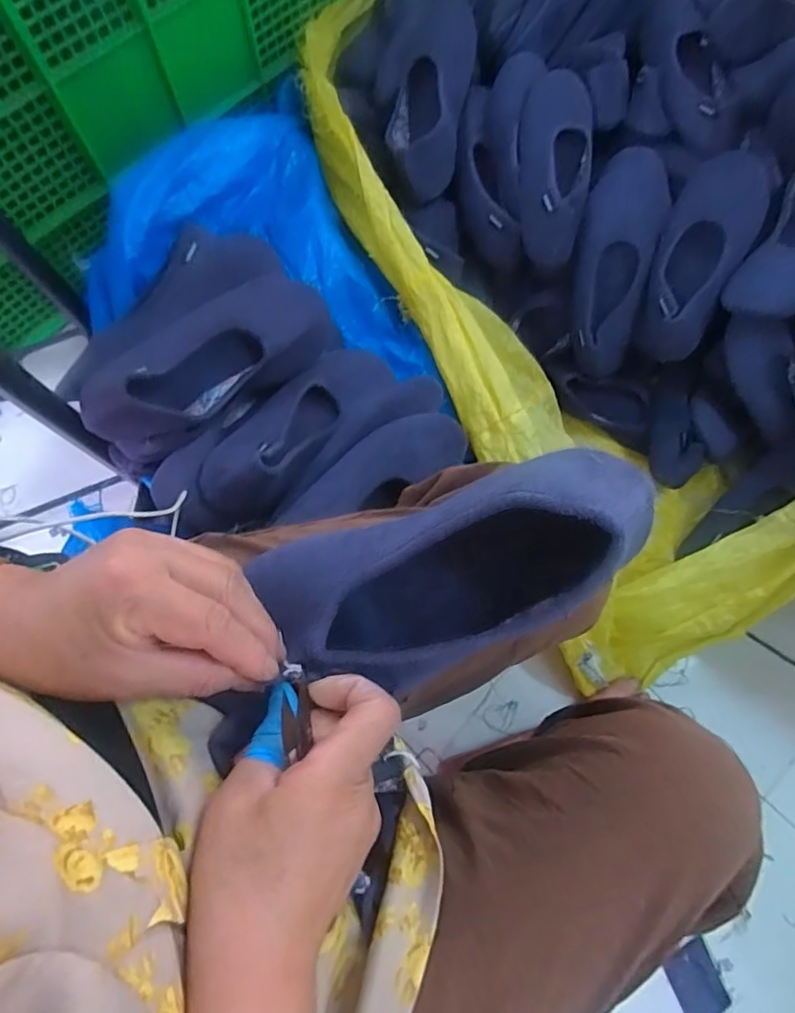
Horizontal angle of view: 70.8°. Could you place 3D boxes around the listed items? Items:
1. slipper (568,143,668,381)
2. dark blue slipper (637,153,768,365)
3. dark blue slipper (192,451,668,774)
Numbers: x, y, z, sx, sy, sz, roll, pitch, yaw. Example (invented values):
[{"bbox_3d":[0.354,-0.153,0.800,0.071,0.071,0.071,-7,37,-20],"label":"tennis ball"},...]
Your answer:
[{"bbox_3d":[0.294,-0.323,0.746,0.106,0.071,0.287,7,107,1],"label":"slipper"},{"bbox_3d":[0.395,-0.326,0.733,0.102,0.058,0.263,21,96,5],"label":"dark blue slipper"},{"bbox_3d":[0.014,0.038,0.281,0.221,0.060,0.090,-25,76,13],"label":"dark blue slipper"}]

